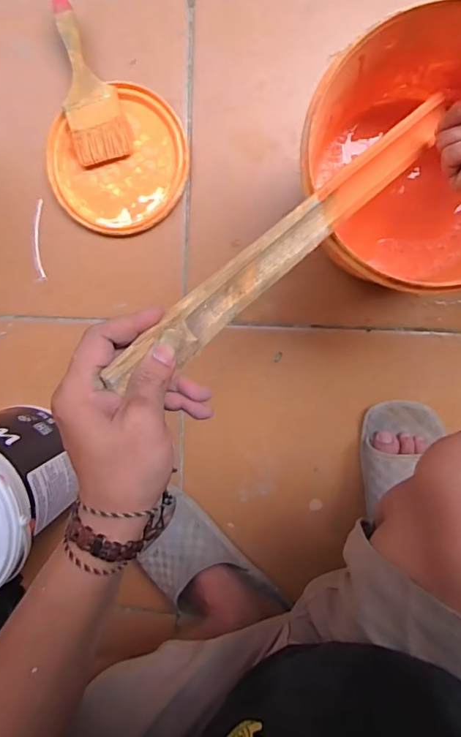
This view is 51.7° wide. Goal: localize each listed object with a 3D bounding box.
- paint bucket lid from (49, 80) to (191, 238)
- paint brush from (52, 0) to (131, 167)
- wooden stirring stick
[{"bbox_3d":[-0.135,-0.249,0.583,0.169,0.015,0.159,1,97,6],"label":"paint bucket lid"},{"bbox_3d":[-0.171,-0.340,0.565,0.064,0.036,0.177,-12,93,7],"label":"paint brush"},{"bbox_3d":[0.059,-0.108,0.361,0.029,0.028,0.379,47,65,1],"label":"wooden stirring stick"}]

